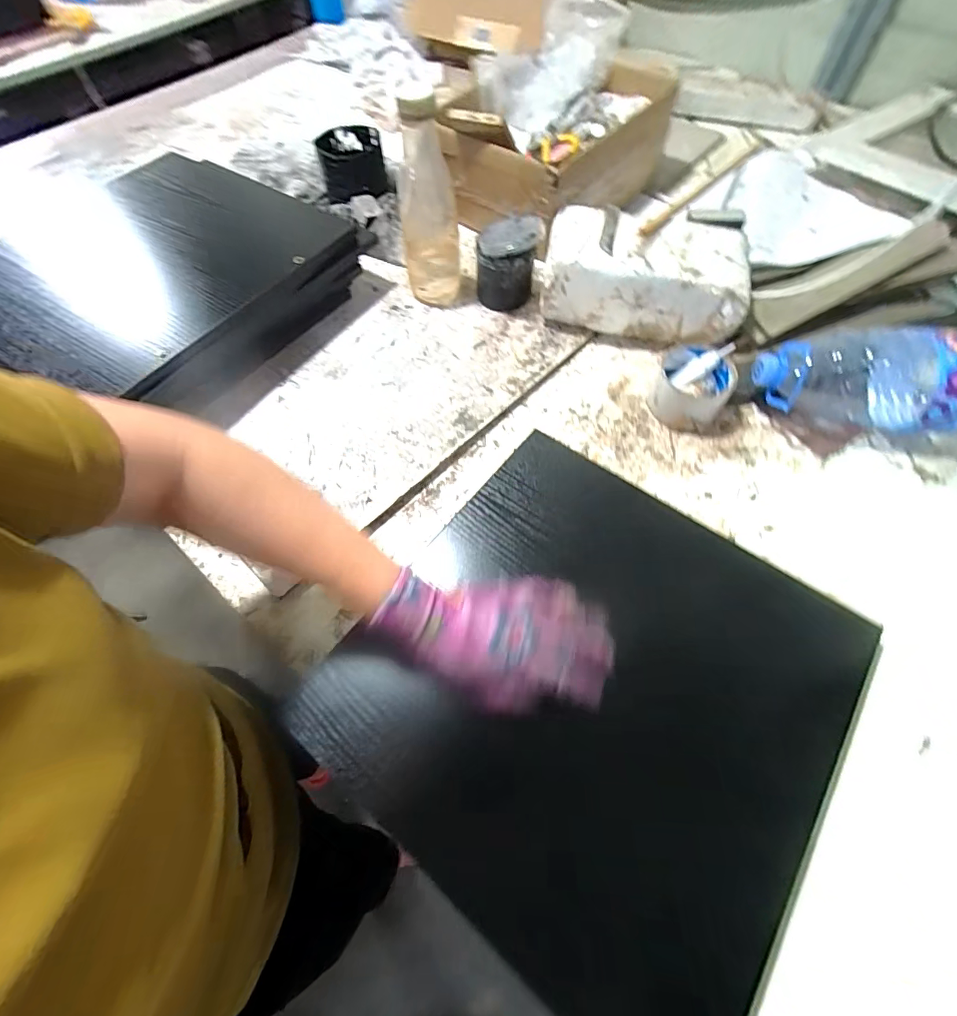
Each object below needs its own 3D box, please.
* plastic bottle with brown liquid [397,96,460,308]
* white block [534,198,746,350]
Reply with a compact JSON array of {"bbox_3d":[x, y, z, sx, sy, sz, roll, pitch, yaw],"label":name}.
[{"bbox_3d":[-0.064,-0.370,0.560,0.071,0.219,0.073,-9,62,-3],"label":"plastic bottle with brown liquid"},{"bbox_3d":[0.203,-0.289,0.570,0.239,0.109,0.110,11,63,8],"label":"white block"}]

